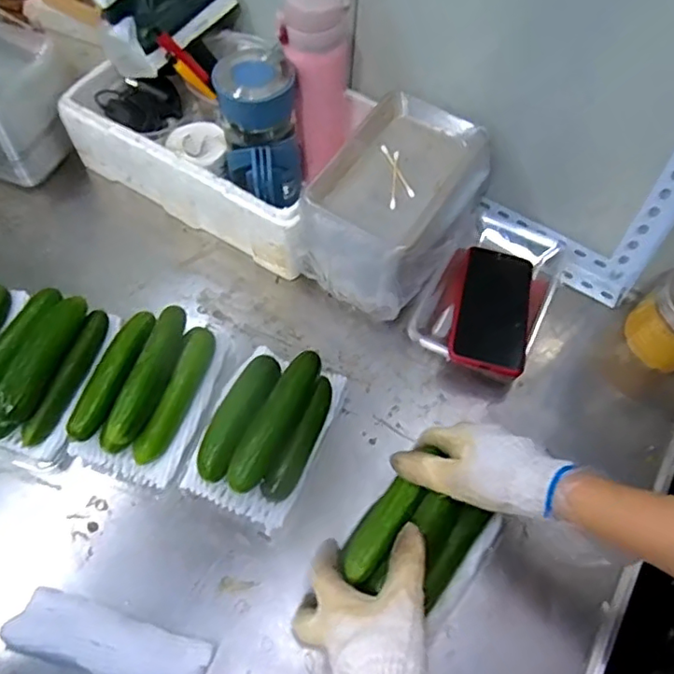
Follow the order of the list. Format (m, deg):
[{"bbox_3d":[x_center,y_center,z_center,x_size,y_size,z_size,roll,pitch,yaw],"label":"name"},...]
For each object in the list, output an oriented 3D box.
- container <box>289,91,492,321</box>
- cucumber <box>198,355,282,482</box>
[{"bbox_3d":[0.067,-0.140,0.646,0.136,0.128,0.209,31,63,13],"label":"container"},{"bbox_3d":[-0.094,0.075,0.563,0.035,0.032,0.129,22,61,9],"label":"cucumber"}]

